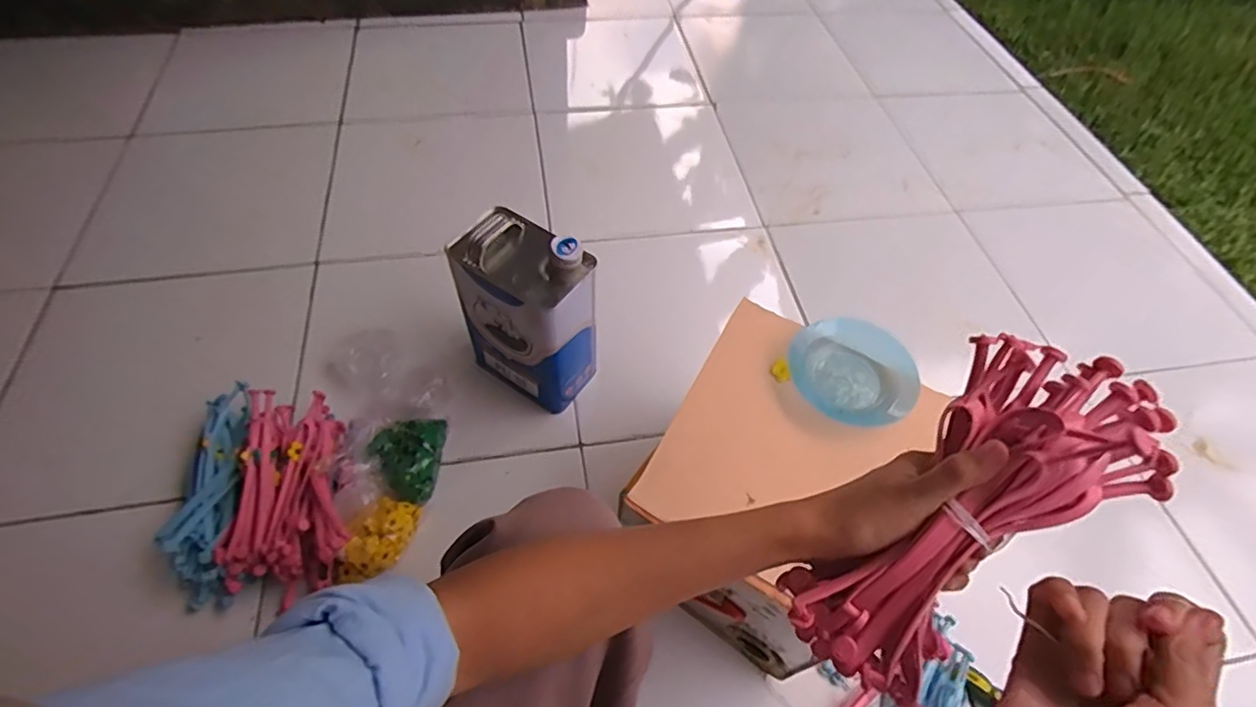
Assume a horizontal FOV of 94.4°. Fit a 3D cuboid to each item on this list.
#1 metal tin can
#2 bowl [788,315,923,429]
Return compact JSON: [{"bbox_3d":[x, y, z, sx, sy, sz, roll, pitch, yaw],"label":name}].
[{"bbox_3d":[-0.132,-0.048,0.791,0.160,0.280,0.121,37,61,20],"label":"metal tin can"},{"bbox_3d":[0.229,0.021,0.601,0.128,0.041,0.113,31,59,17],"label":"bowl"}]

